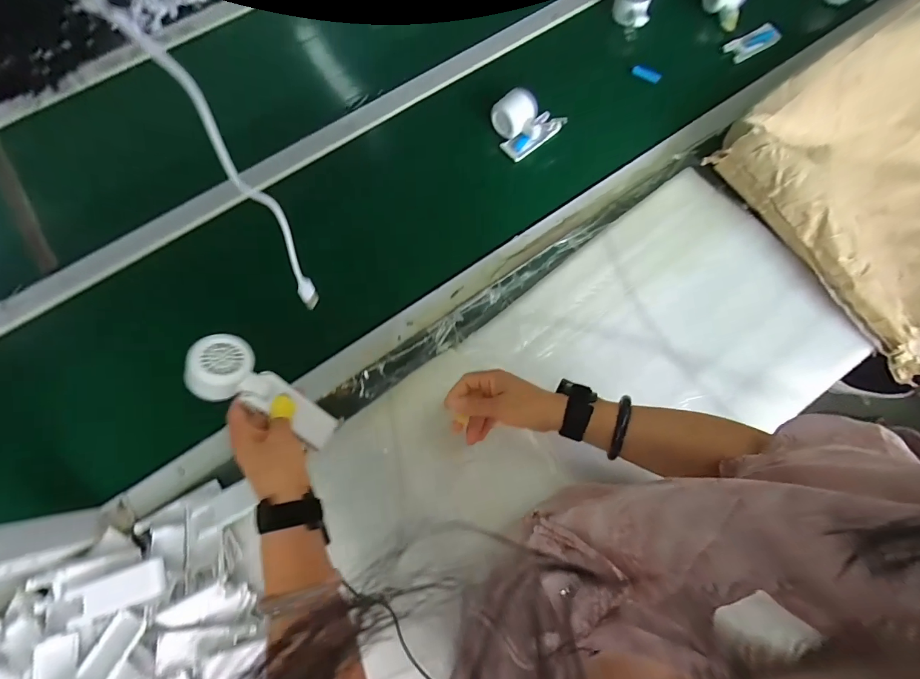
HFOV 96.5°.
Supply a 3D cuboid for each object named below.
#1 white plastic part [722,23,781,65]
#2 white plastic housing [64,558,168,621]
[{"bbox_3d":[0.531,-0.535,0.741,0.099,0.005,0.056,-27,62,2],"label":"white plastic part"},{"bbox_3d":[-0.395,0.290,0.473,0.102,0.014,0.041,-17,77,-6],"label":"white plastic housing"}]

